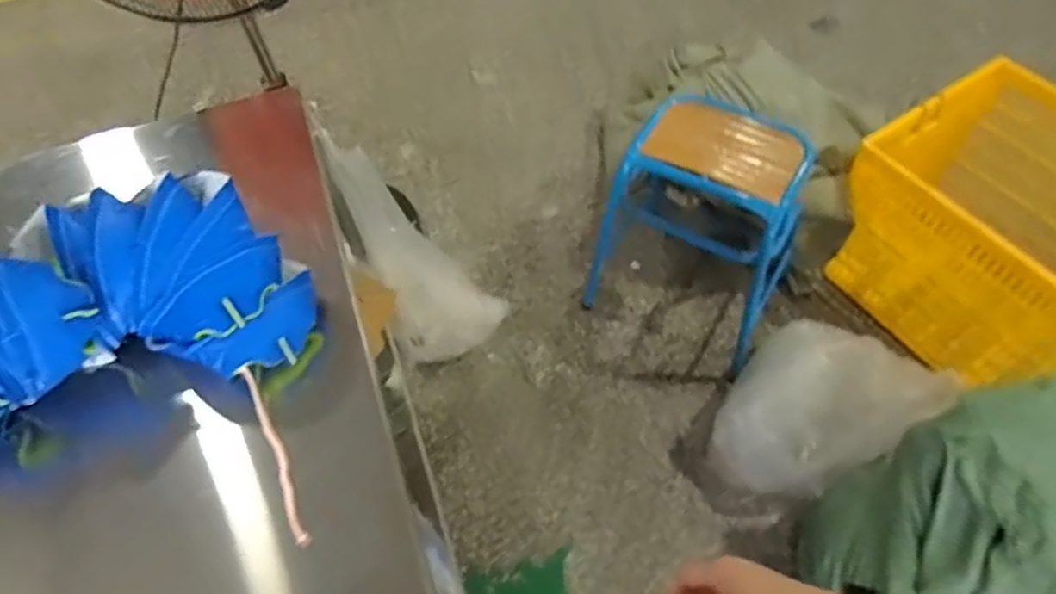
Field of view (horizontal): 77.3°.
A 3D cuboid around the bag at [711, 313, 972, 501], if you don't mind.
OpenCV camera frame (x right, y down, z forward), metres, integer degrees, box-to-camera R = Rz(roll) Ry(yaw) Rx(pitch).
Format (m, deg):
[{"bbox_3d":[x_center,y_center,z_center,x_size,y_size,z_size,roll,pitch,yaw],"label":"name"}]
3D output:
[{"bbox_3d":[0.559,0.218,1.329,0.378,0.211,0.326,-32,61,-17],"label":"bag"}]

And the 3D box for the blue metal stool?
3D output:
[{"bbox_3d":[0.370,-0.156,1.427,0.389,0.487,0.276,26,62,18],"label":"blue metal stool"}]

